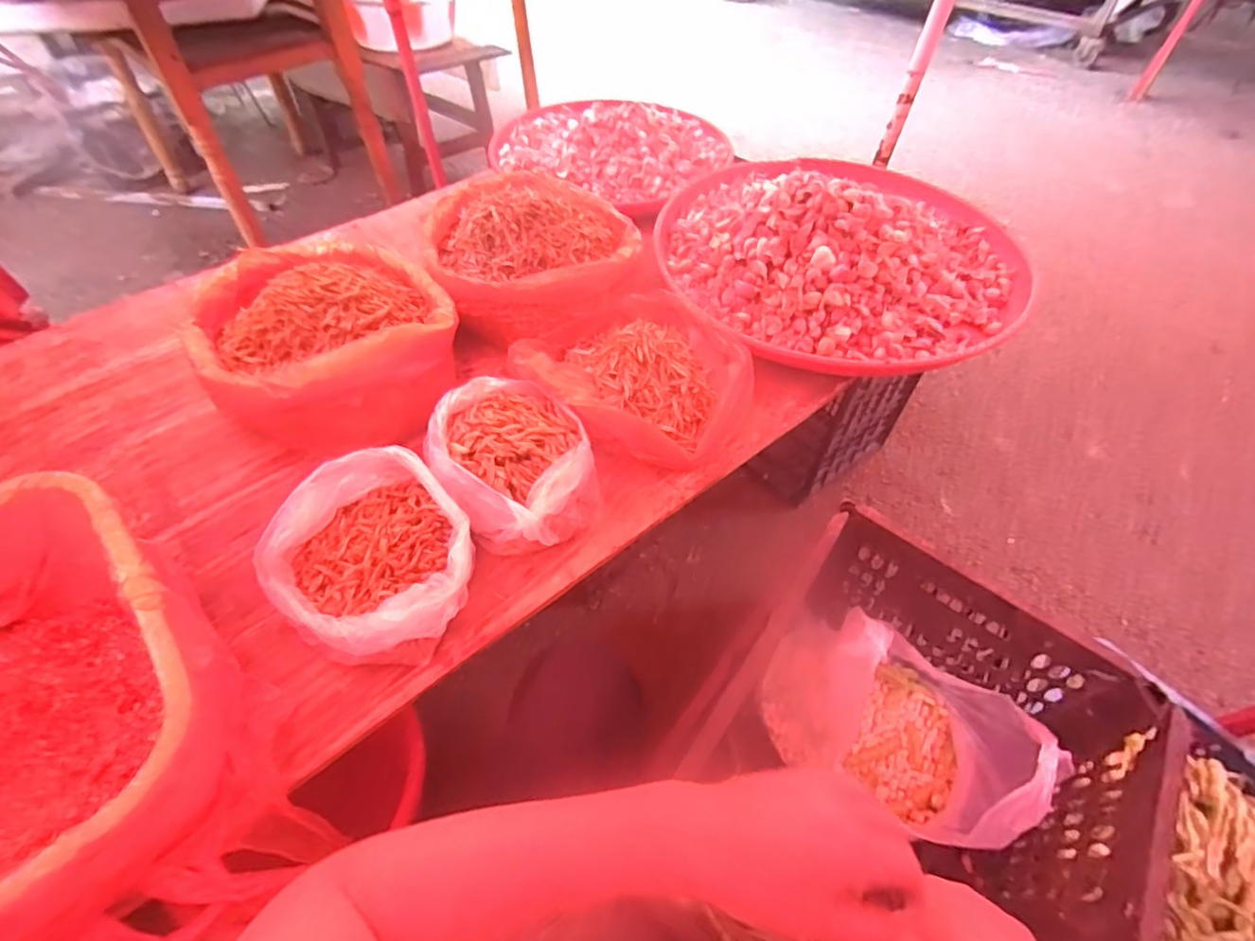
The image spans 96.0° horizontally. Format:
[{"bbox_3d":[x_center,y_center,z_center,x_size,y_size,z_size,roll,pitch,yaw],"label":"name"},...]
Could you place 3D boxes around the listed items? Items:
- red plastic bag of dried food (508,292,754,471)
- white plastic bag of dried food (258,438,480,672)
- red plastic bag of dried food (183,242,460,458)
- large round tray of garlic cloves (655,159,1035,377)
[{"bbox_3d":[0.020,-0.145,0.768,0.297,0.070,0.254,32,59,23],"label":"red plastic bag of dried food"},{"bbox_3d":[-0.263,0.088,0.595,0.207,0.069,0.193,26,56,20],"label":"white plastic bag of dried food"},{"bbox_3d":[-0.396,-0.180,0.759,0.300,0.113,0.346,-21,54,-15],"label":"red plastic bag of dried food"},{"bbox_3d":[0.356,-0.408,0.933,0.579,0.128,0.603,0,52,0],"label":"large round tray of garlic cloves"}]

